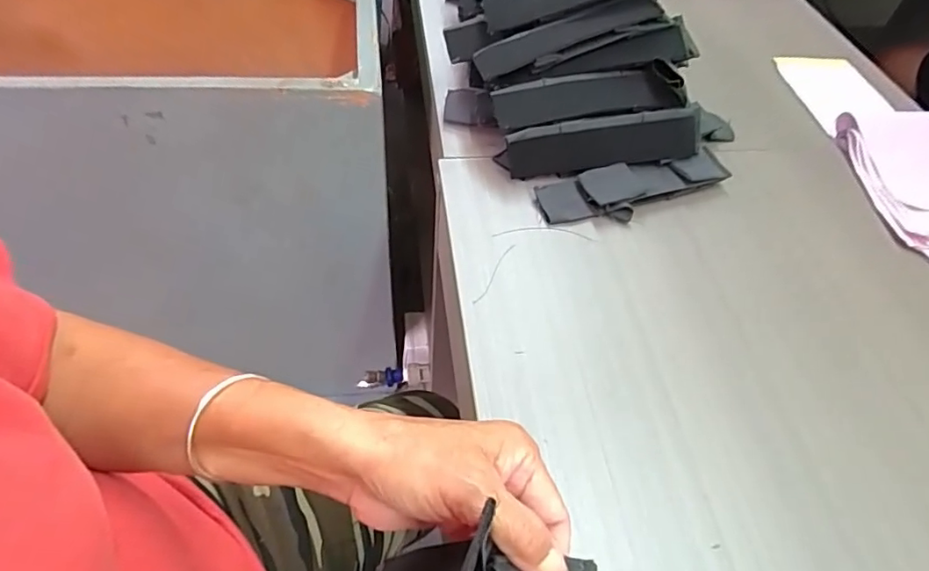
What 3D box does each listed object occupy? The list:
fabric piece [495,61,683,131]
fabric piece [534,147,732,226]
[{"bbox_3d":[0.117,-0.184,0.516,0.176,0.022,0.045,-8,72,-3],"label":"fabric piece"},{"bbox_3d":[0.163,-0.093,0.522,0.188,0.023,0.056,-12,54,-13],"label":"fabric piece"}]

